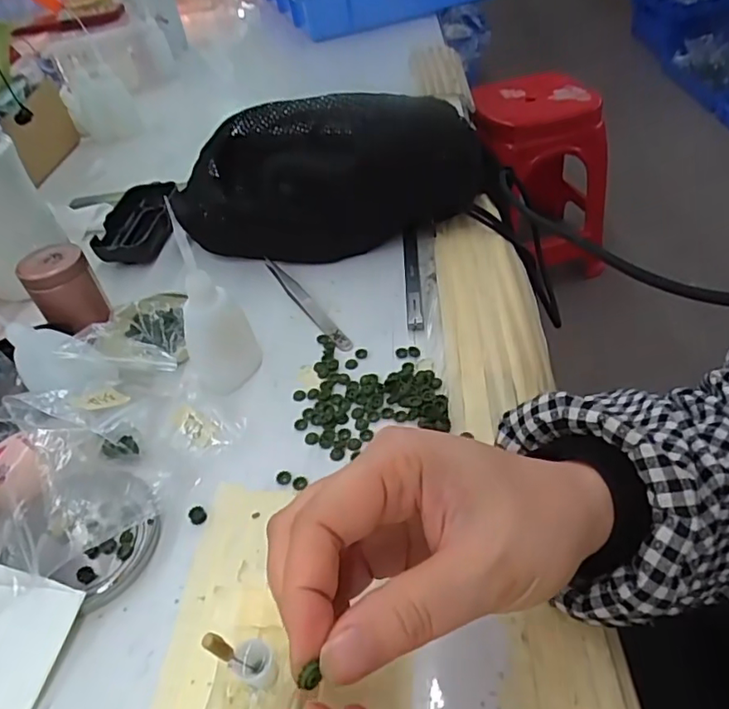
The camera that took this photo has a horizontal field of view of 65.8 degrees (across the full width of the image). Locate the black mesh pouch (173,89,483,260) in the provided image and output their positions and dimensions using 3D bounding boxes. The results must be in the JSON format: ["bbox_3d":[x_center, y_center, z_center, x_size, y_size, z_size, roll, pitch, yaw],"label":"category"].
[{"bbox_3d":[-0.031,-0.146,0.457,0.242,0.098,0.113,-15,45,-8],"label":"black mesh pouch"}]

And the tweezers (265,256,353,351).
[{"bbox_3d":[-0.046,-0.042,0.424,0.011,0.004,0.130,-27,47,-20],"label":"tweezers"}]

